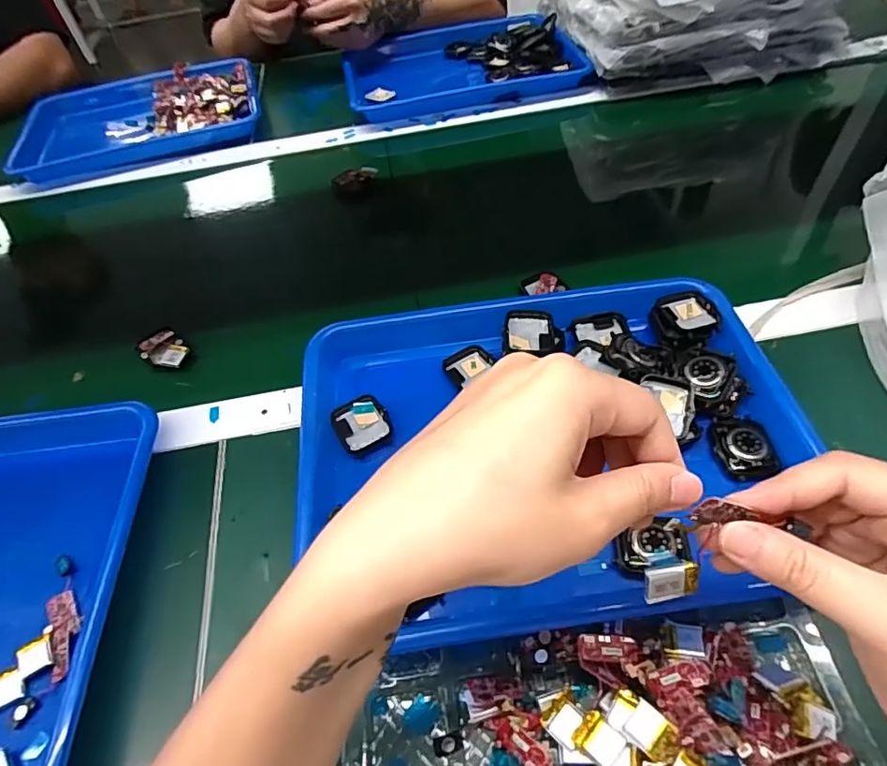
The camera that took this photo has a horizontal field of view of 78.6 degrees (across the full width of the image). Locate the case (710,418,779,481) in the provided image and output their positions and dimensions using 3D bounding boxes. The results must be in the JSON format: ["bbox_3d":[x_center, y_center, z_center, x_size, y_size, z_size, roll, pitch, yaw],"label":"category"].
[{"bbox_3d":[0.195,0.042,0.350,0.038,0.008,0.044,-8,51,-1],"label":"case"}]

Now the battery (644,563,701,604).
[{"bbox_3d":[0.092,0.080,0.219,0.022,0.016,0.004,-8,17,-6],"label":"battery"}]

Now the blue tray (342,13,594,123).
[{"bbox_3d":[0.020,-0.460,0.782,0.317,0.038,0.262,-10,51,-2],"label":"blue tray"}]

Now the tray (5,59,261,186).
[{"bbox_3d":[-0.441,-0.390,0.788,0.336,0.038,0.255,-16,51,-7],"label":"tray"}]

